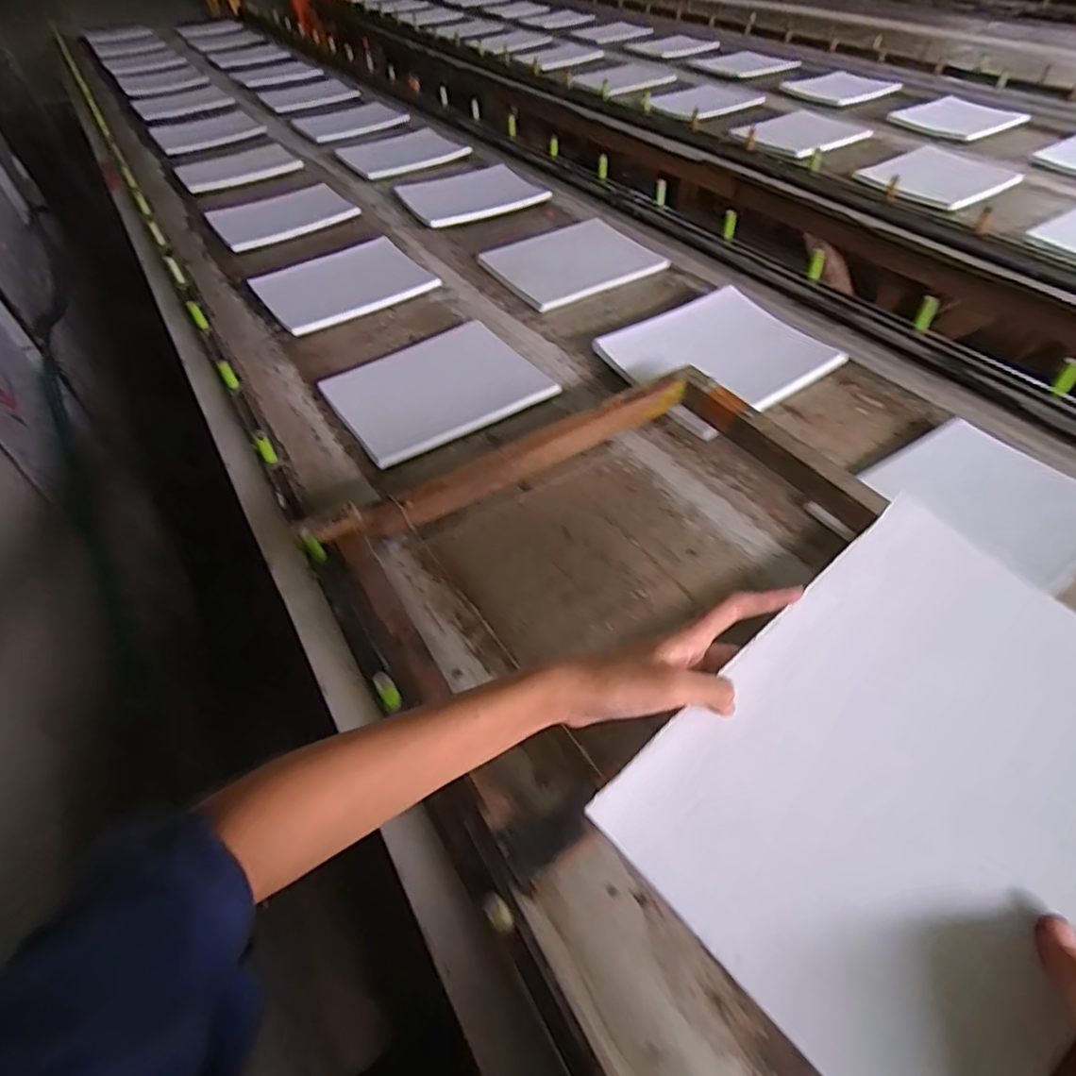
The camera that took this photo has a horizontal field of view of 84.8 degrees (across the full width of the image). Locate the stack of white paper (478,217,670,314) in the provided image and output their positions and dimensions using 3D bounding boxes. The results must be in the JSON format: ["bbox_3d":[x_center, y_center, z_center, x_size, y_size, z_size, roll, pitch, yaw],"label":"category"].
[{"bbox_3d":[0.060,-0.496,1.059,0.261,0.028,0.242,-24,53,-17],"label":"stack of white paper"}]

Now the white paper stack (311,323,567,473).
[{"bbox_3d":[-0.145,-0.217,0.840,0.274,0.015,0.228,-28,54,-20],"label":"white paper stack"}]

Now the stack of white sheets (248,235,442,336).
[{"bbox_3d":[-0.339,-0.448,1.029,0.269,0.024,0.210,-34,56,-23],"label":"stack of white sheets"}]

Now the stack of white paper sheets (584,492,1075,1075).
[{"bbox_3d":[0.195,0.129,0.308,0.261,0.020,0.204,-43,65,-6],"label":"stack of white paper sheets"}]

